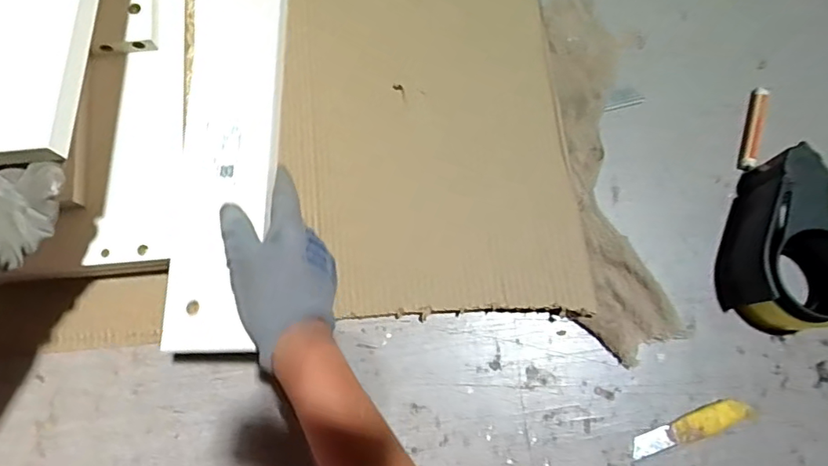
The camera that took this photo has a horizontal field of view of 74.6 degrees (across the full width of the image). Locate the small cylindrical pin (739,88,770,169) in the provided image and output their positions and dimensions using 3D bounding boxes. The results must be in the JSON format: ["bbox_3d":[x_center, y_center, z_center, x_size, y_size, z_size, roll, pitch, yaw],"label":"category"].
[{"bbox_3d":[0.347,-0.108,0.553,0.014,0.011,0.090,18,77,5],"label":"small cylindrical pin"}]

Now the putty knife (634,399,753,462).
[{"bbox_3d":[0.250,0.173,0.485,0.116,0.012,0.022,-19,77,-4],"label":"putty knife"}]

